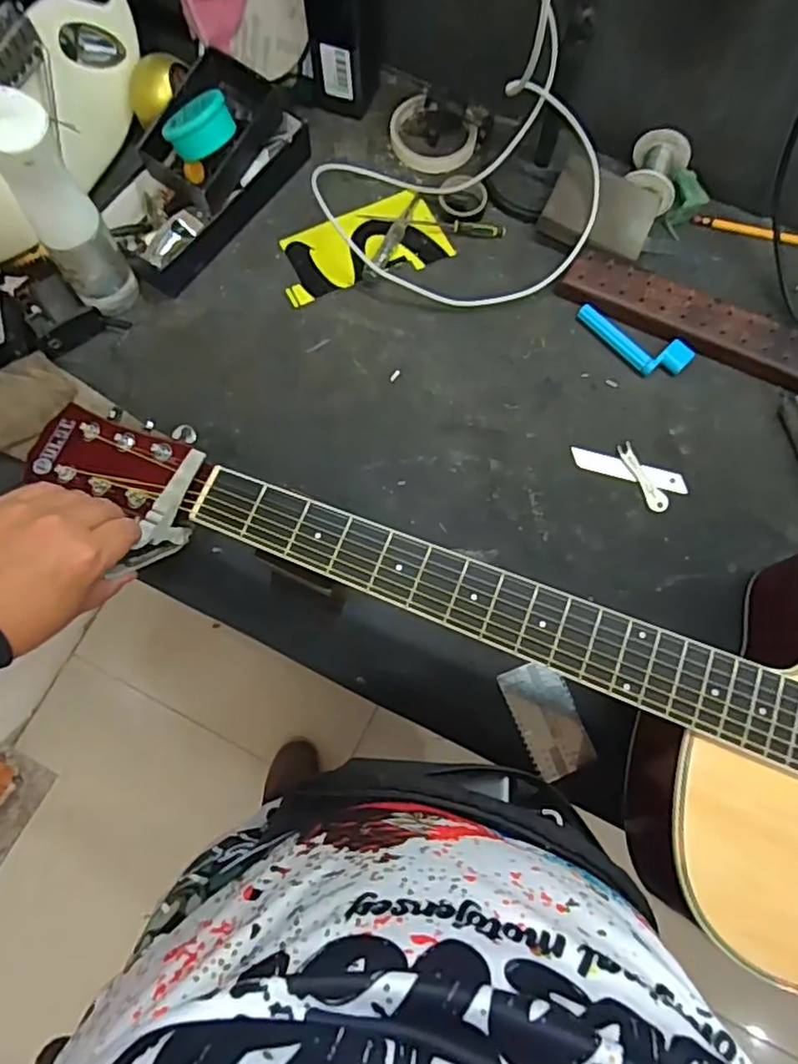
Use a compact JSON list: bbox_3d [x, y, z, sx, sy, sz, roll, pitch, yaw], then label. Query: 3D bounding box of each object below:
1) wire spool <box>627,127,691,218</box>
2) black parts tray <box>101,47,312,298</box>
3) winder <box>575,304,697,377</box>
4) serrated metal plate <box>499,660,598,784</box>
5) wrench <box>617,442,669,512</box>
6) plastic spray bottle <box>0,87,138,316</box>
[{"bbox_3d":[0.249,-0.348,0.632,0.053,0.047,0.071,24,75,6],"label":"wire spool"},{"bbox_3d":[-0.193,-0.340,0.606,0.121,0.085,0.208,33,76,9],"label":"black parts tray"},{"bbox_3d":[0.217,-0.174,0.605,0.111,0.013,0.040,23,75,6],"label":"winder"},{"bbox_3d":[0.120,0.150,0.519,0.049,0.004,0.088,-21,77,-6],"label":"serrated metal plate"},{"bbox_3d":[0.217,-0.049,0.574,0.017,0.004,0.068,-26,76,-8],"label":"wrench"},{"bbox_3d":[-0.270,-0.254,0.519,0.052,0.189,0.049,-31,77,-9],"label":"plastic spray bottle"}]

